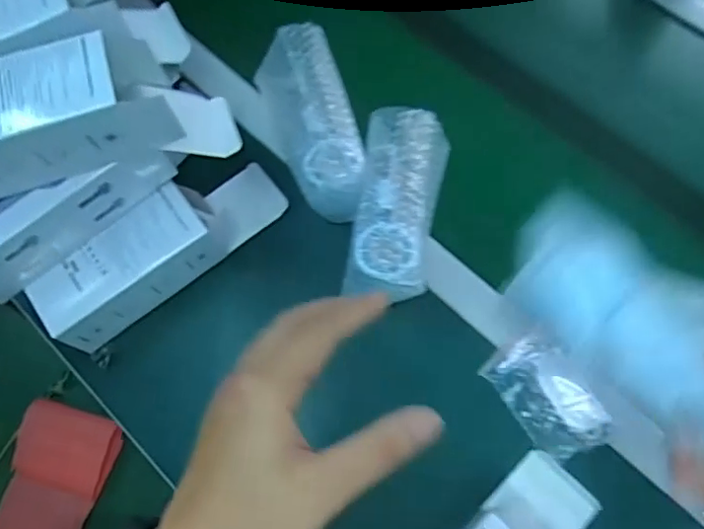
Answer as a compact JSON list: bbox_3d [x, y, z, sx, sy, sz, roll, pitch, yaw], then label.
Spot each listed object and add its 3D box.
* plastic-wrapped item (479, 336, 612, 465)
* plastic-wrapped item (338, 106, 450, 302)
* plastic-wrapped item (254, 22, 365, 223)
[{"bbox_3d":[0.178,0.118,0.531,0.072,0.011,0.110,-33,72,-10],"label":"plastic-wrapped item"},{"bbox_3d":[0.046,-0.060,0.569,0.079,0.052,0.199,8,70,5],"label":"plastic-wrapped item"},{"bbox_3d":[-0.039,-0.144,0.597,0.080,0.052,0.205,-18,70,-5],"label":"plastic-wrapped item"}]

